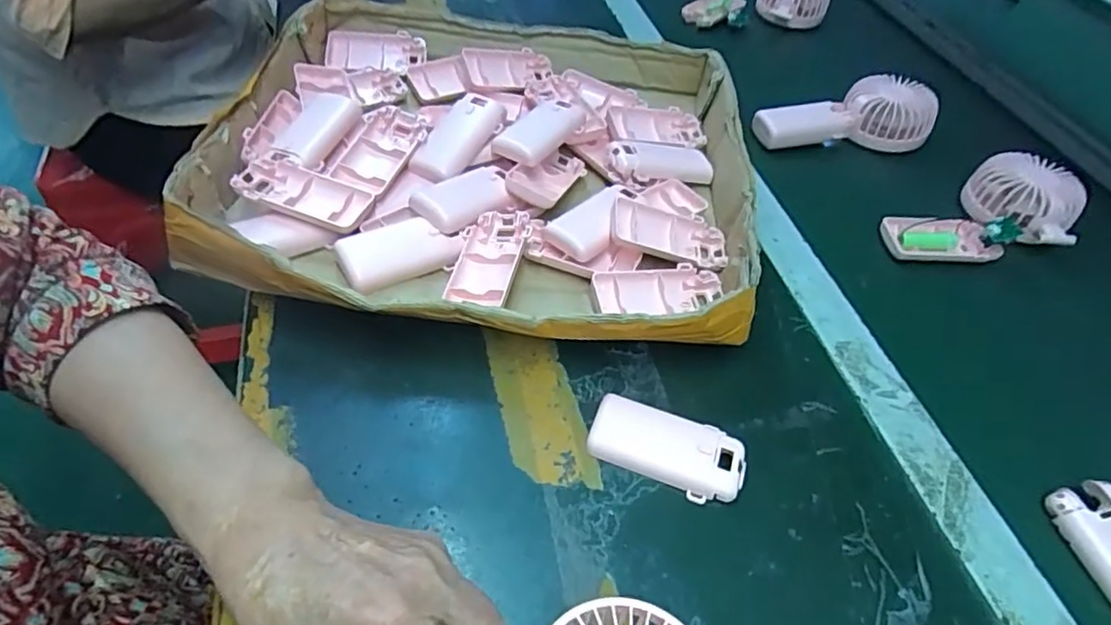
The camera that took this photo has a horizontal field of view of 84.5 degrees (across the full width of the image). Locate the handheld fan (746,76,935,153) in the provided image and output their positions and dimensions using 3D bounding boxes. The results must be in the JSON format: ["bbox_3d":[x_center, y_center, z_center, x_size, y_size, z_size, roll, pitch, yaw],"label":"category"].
[{"bbox_3d":[0.288,-0.191,0.606,0.167,0.048,0.073,-11,52,-16],"label":"handheld fan"}]

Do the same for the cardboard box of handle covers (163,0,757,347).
[{"bbox_3d":[-0.049,-0.134,0.507,0.397,0.064,0.386,7,49,-1],"label":"cardboard box of handle covers"}]

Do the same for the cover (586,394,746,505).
[{"bbox_3d":[0.068,0.083,0.374,0.092,0.014,0.044,21,51,11],"label":"cover"}]

